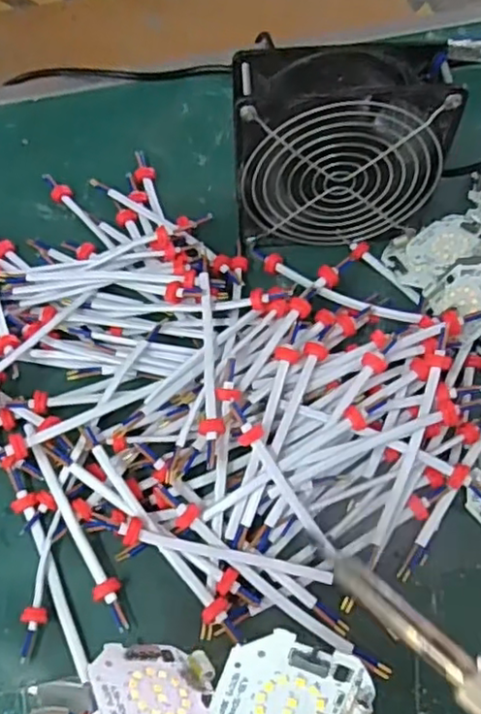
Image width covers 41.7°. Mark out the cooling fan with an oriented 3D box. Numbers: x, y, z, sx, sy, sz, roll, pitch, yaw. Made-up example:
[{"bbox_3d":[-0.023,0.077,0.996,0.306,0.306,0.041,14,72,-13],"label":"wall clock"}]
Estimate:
[{"bbox_3d":[0.058,-0.120,0.371,0.116,0.110,0.047,-1,62,1],"label":"cooling fan"}]

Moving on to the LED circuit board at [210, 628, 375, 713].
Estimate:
[{"bbox_3d":[0.016,0.113,0.202,0.046,0.006,0.044,20,98,2],"label":"LED circuit board"}]

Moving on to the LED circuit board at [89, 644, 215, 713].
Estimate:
[{"bbox_3d":[-0.026,0.115,0.215,0.048,0.045,0.004,19,100,-28],"label":"LED circuit board"}]

